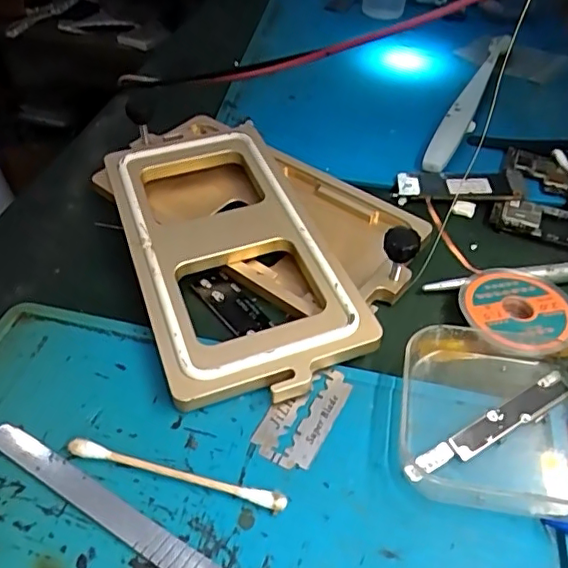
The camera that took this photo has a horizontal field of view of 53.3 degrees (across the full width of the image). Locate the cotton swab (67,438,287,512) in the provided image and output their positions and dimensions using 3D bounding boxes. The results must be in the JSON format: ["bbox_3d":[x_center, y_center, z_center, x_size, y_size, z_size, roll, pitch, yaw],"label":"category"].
[{"bbox_3d":[-0.034,0.060,0.178,0.071,0.005,0.004,12,44,9],"label":"cotton swab"}]

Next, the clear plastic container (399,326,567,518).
[{"bbox_3d":[0.074,0.045,0.192,0.066,0.017,0.061,8,44,6],"label":"clear plastic container"}]

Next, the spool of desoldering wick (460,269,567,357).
[{"bbox_3d":[0.093,0.010,0.225,0.043,0.005,0.045,14,45,12],"label":"spool of desoldering wick"}]

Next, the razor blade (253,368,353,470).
[{"bbox_3d":[0.006,0.045,0.197,0.021,0.004,0.040,22,47,20],"label":"razor blade"}]

